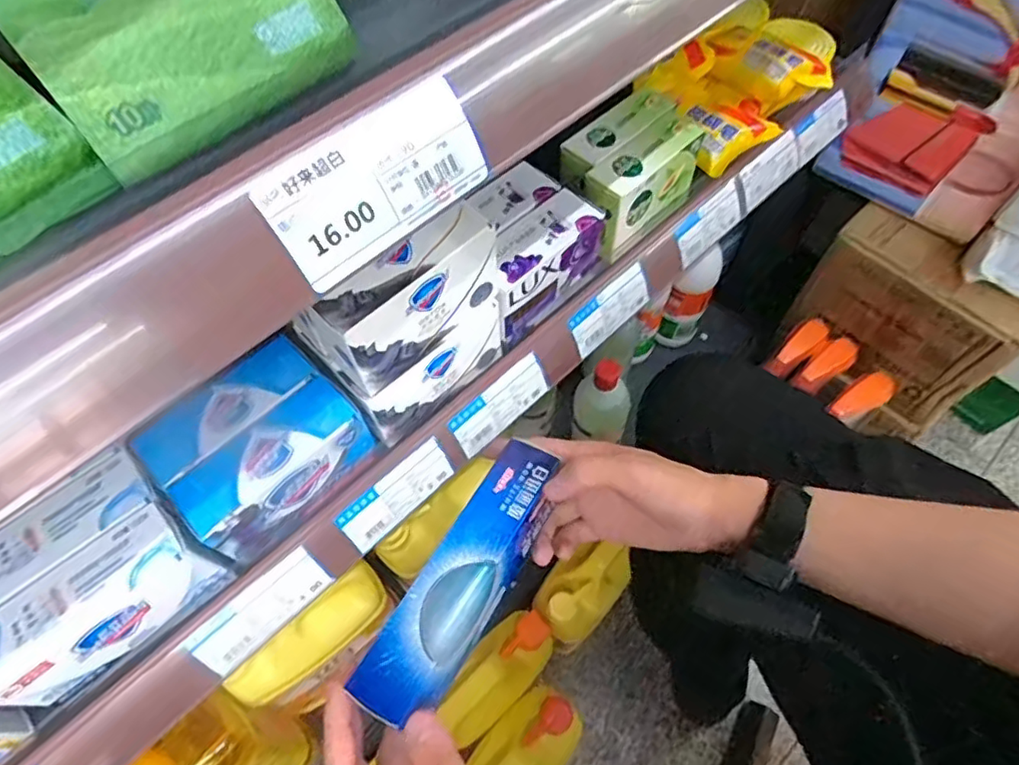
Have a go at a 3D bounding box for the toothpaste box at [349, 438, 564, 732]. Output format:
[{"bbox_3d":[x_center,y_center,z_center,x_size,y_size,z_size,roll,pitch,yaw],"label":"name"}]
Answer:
[{"bbox_3d":[-0.024,0.117,0.377,0.048,0.028,0.173,26,61,15],"label":"toothpaste box"}]

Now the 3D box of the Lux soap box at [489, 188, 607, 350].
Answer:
[{"bbox_3d":[0.022,-0.079,0.408,0.105,0.066,0.037,-41,68,-19],"label":"Lux soap box"}]

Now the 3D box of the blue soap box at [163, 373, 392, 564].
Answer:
[{"bbox_3d":[-0.126,0.049,0.345,0.099,0.059,0.038,-38,67,-18],"label":"blue soap box"}]

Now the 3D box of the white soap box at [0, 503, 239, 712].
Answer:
[{"bbox_3d":[-0.205,0.113,0.312,0.100,0.052,0.037,-39,67,-19],"label":"white soap box"}]

